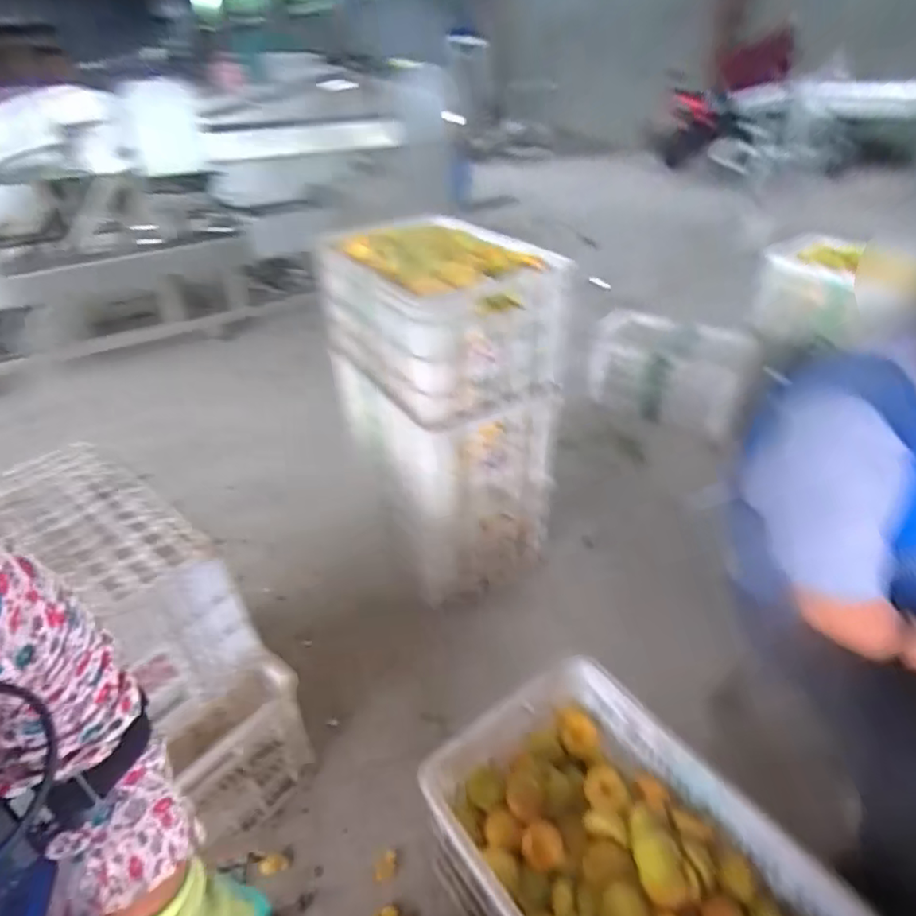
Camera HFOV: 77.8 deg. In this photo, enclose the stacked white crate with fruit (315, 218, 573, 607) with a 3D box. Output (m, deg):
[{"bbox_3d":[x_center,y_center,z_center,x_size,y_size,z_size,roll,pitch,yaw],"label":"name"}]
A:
[{"bbox_3d":[-0.043,-0.108,1.364,0.395,0.738,0.503,-17,39,-19],"label":"stacked white crate with fruit"}]

